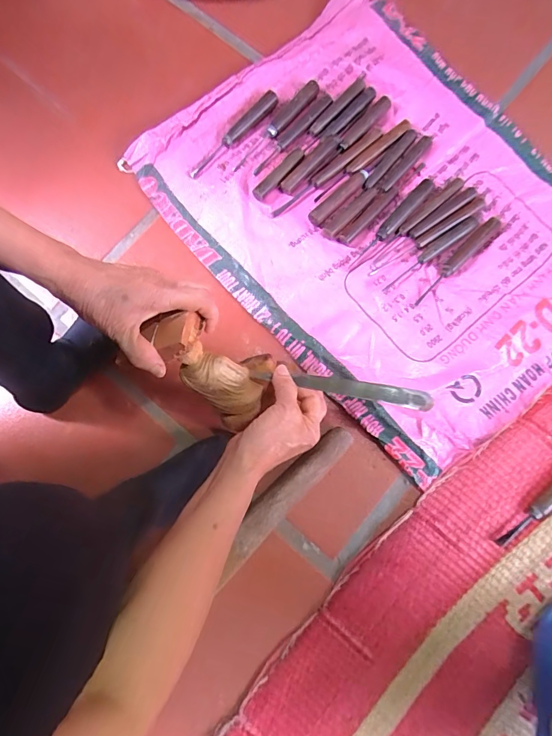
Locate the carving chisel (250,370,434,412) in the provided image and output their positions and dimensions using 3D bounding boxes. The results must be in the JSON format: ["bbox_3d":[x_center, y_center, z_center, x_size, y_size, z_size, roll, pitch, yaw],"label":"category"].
[{"bbox_3d":[0.071,0.022,0.445,0.198,0.015,0.020,9,80,4],"label":"carving chisel"}]

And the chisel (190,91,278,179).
[{"bbox_3d":[-0.065,-0.349,0.610,0.175,0.016,0.025,-43,82,-6],"label":"chisel"}]

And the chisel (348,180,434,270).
[{"bbox_3d":[0.169,-0.207,0.591,0.021,0.014,0.173,41,83,8],"label":"chisel"}]

